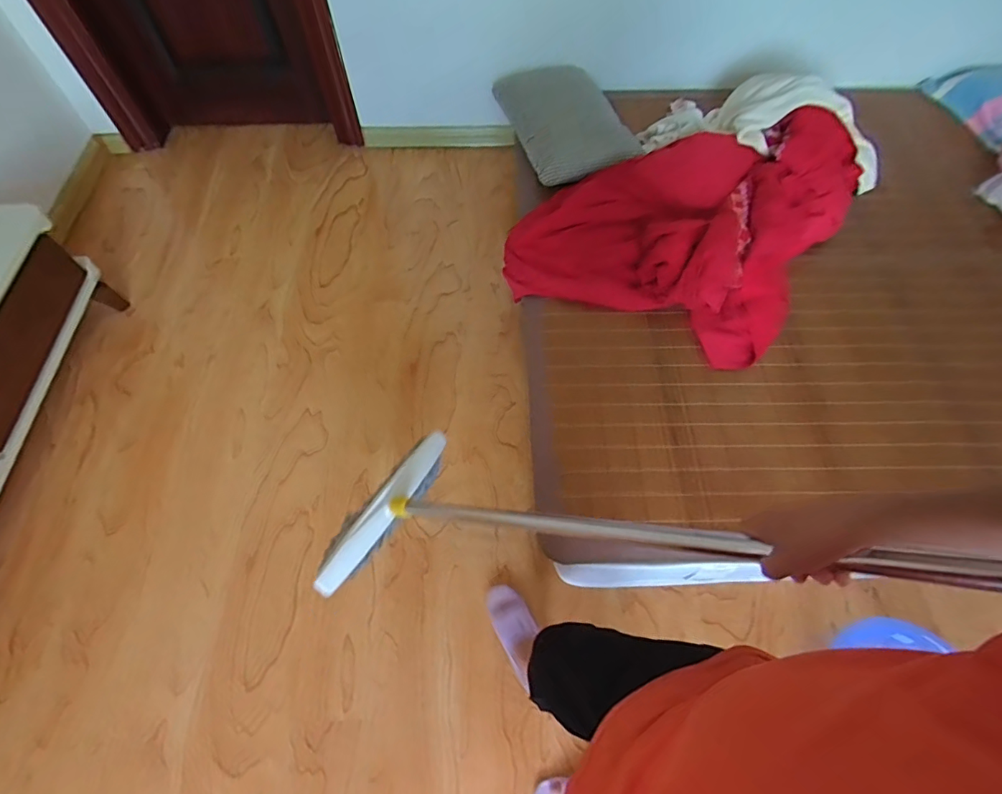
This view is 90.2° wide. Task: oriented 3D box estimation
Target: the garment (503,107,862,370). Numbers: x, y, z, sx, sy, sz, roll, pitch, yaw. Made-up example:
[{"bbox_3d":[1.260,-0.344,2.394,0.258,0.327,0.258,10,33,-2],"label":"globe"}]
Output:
[{"bbox_3d":[0.558,-0.569,1.508,0.784,0.248,0.897,30,66,16],"label":"garment"}]

